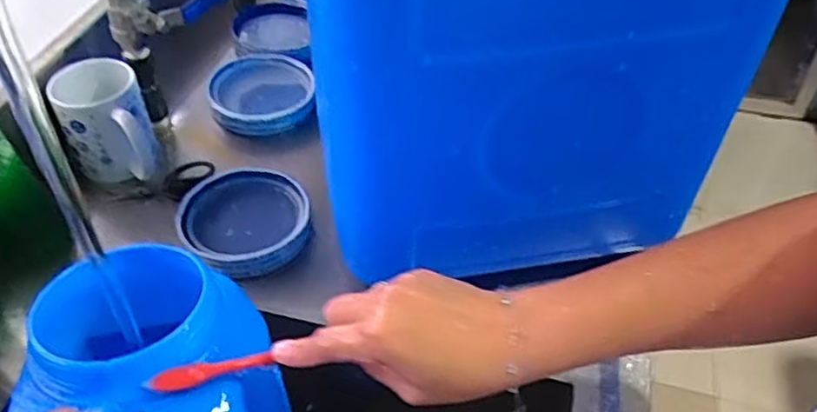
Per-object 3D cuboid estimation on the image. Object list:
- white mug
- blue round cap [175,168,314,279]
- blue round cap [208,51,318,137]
[{"bbox_3d":[-0.296,-0.081,0.657,0.076,0.098,0.089,-18,48,-16],"label":"white mug"},{"bbox_3d":[-0.150,0.014,0.635,0.115,0.031,0.114,-1,46,1],"label":"blue round cap"},{"bbox_3d":[-0.165,-0.131,0.769,0.111,0.037,0.131,-7,46,-6],"label":"blue round cap"}]

